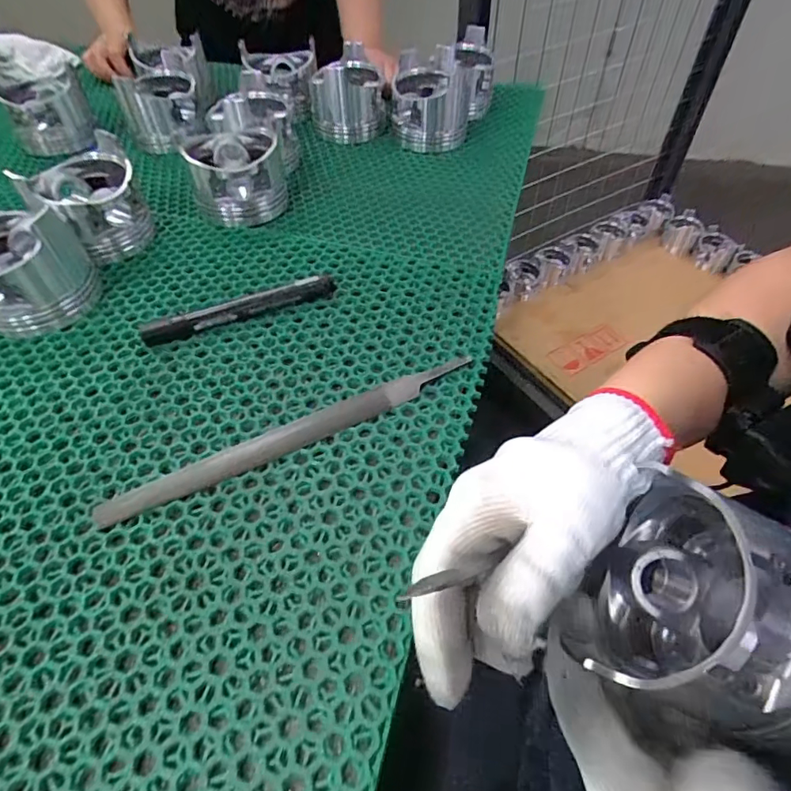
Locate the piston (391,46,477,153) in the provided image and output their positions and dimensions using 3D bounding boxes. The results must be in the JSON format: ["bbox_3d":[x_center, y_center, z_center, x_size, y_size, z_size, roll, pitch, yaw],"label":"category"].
[{"bbox_3d":[0.044,-0.337,0.555,0.089,0.077,0.099,6,52,4],"label":"piston"}]

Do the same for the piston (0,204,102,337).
[{"bbox_3d":[-0.280,-0.099,0.364,0.085,0.068,0.083,-36,60,-25],"label":"piston"}]

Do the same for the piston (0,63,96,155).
[{"bbox_3d":[-0.395,-0.332,0.555,0.079,0.075,0.079,-16,53,-13],"label":"piston"}]

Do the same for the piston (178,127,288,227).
[{"bbox_3d":[-0.148,-0.210,0.460,0.084,0.058,0.088,-10,52,-8],"label":"piston"}]

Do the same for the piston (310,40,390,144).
[{"bbox_3d":[-0.060,-0.351,0.569,0.076,0.072,0.088,-16,53,-13],"label":"piston"}]

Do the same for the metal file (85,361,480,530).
[{"bbox_3d":[-0.059,0.023,0.303,0.235,0.006,0.018,-23,55,-18],"label":"metal file"}]

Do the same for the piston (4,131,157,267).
[{"bbox_3d":[-0.261,-0.167,0.417,0.082,0.073,0.083,-26,56,-20],"label":"piston"}]

